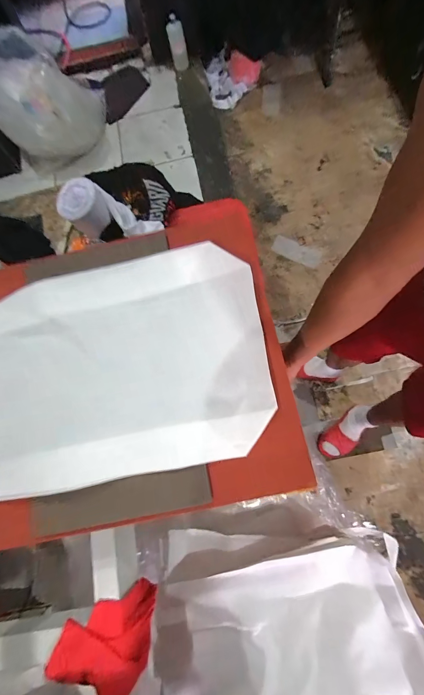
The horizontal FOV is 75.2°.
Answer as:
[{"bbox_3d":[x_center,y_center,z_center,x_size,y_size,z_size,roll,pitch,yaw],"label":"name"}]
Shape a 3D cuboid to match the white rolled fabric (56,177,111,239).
[{"bbox_3d":[-0.406,-0.437,0.881,0.132,0.119,0.139,-1,75,5],"label":"white rolled fabric"}]

